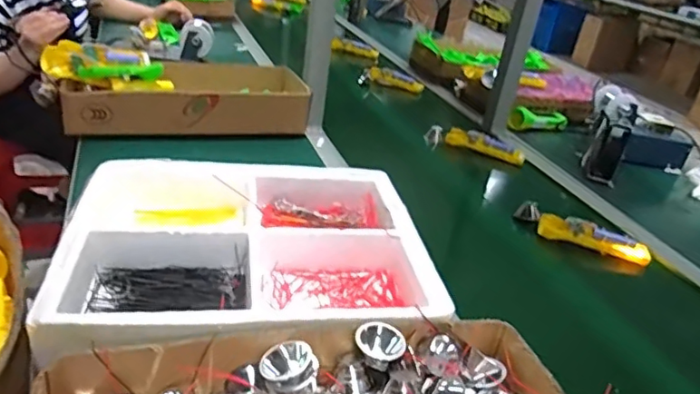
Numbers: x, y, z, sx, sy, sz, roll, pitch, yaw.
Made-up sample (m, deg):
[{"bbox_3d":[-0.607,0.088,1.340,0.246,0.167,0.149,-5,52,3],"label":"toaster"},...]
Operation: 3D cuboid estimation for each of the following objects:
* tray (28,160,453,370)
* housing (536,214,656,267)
[{"bbox_3d":[-0.114,0.061,0.642,0.388,0.068,0.337,4,28,-12],"label":"tray"},{"bbox_3d":[0.384,0.064,0.873,0.165,0.031,0.040,17,28,13],"label":"housing"}]

